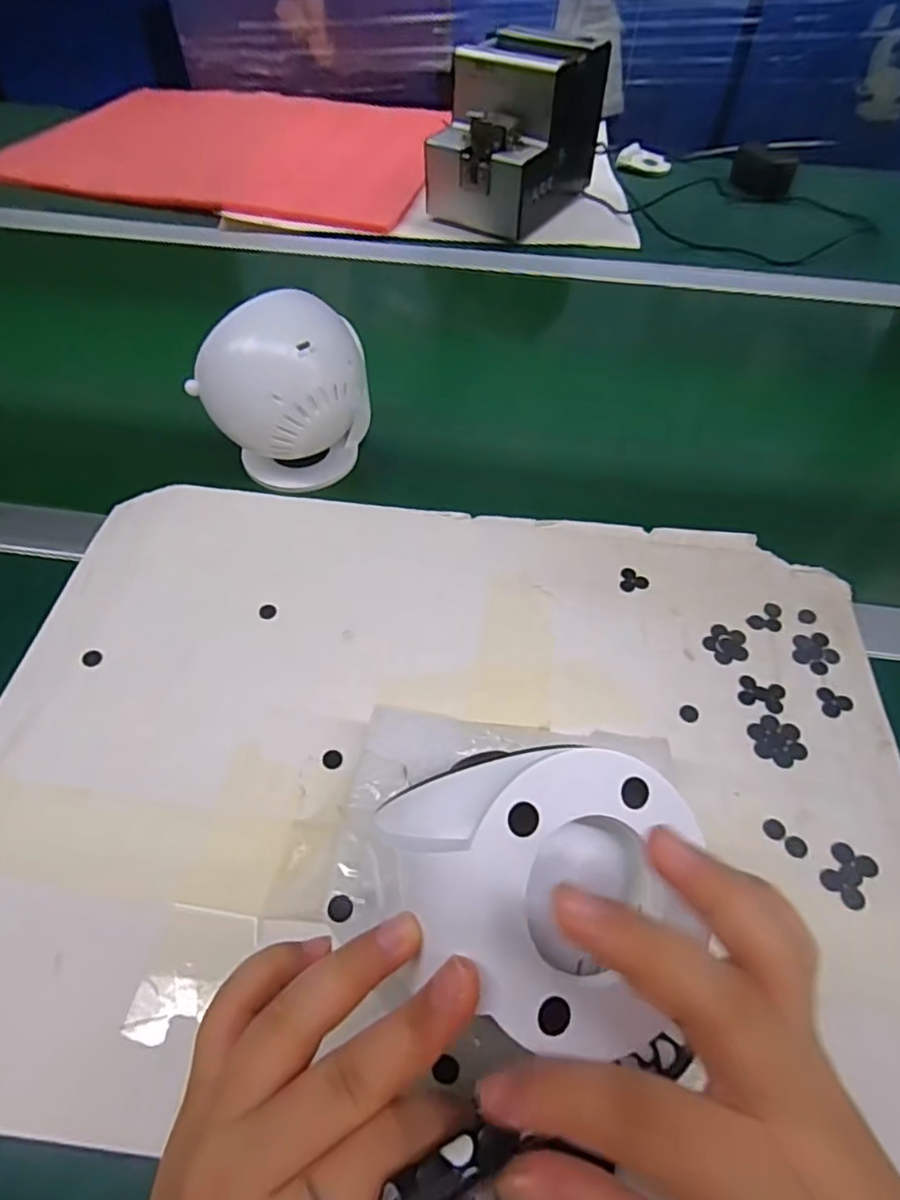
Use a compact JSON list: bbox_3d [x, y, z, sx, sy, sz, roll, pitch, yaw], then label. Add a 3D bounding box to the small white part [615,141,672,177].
[{"bbox_3d":[0.267,-0.604,0.848,0.072,0.025,0.034,11,54,8],"label":"small white part"}]

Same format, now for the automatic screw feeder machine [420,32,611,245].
[{"bbox_3d":[0.075,-0.531,0.700,0.125,0.138,0.185,28,58,19],"label":"automatic screw feeder machine"}]

